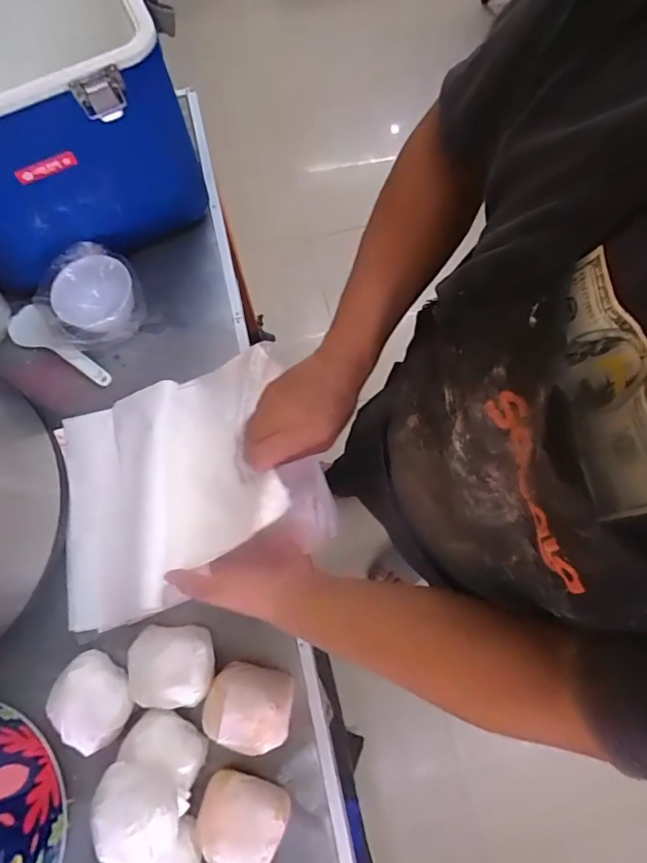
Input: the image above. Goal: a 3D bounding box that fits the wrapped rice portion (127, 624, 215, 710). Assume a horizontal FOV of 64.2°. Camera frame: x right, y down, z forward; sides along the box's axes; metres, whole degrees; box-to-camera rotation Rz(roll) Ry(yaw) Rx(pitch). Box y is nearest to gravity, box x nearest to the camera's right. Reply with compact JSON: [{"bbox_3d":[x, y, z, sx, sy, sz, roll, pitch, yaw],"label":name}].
[{"bbox_3d":[-0.160,0.245,0.535,0.092,0.041,0.082,0,73,0],"label":"wrapped rice portion"}]

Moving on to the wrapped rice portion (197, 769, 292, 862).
[{"bbox_3d":[-0.078,0.377,0.499,0.081,0.058,0.073,16,74,5],"label":"wrapped rice portion"}]

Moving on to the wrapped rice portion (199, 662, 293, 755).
[{"bbox_3d":[-0.076,0.281,0.523,0.089,0.048,0.076,18,74,6],"label":"wrapped rice portion"}]

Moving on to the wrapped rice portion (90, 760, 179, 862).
[{"bbox_3d":[-0.167,0.347,0.464,0.071,0.055,0.072,0,73,1],"label":"wrapped rice portion"}]

